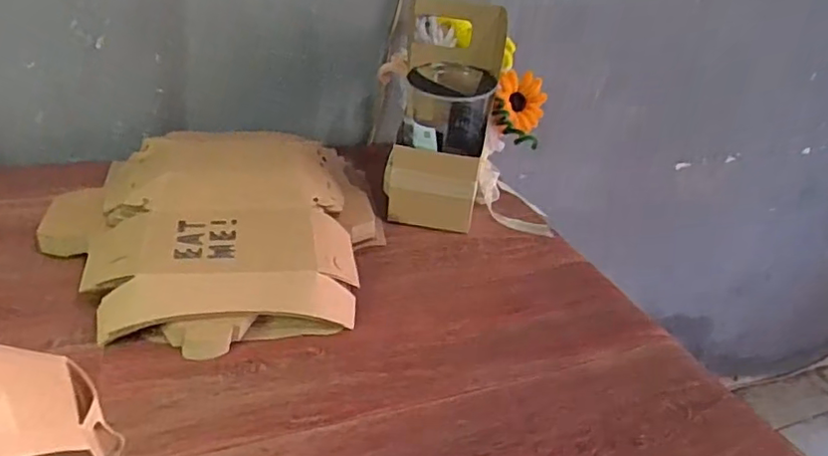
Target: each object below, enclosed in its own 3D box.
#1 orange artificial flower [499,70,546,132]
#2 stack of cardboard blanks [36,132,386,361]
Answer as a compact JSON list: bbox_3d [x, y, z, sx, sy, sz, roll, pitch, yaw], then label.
[{"bbox_3d":[0.127,-0.148,0.706,0.061,0.069,0.022,-9,5,-24],"label":"orange artificial flower"},{"bbox_3d":[-0.181,-0.005,0.585,0.307,0.063,0.292,-5,32,-18],"label":"stack of cardboard blanks"}]

